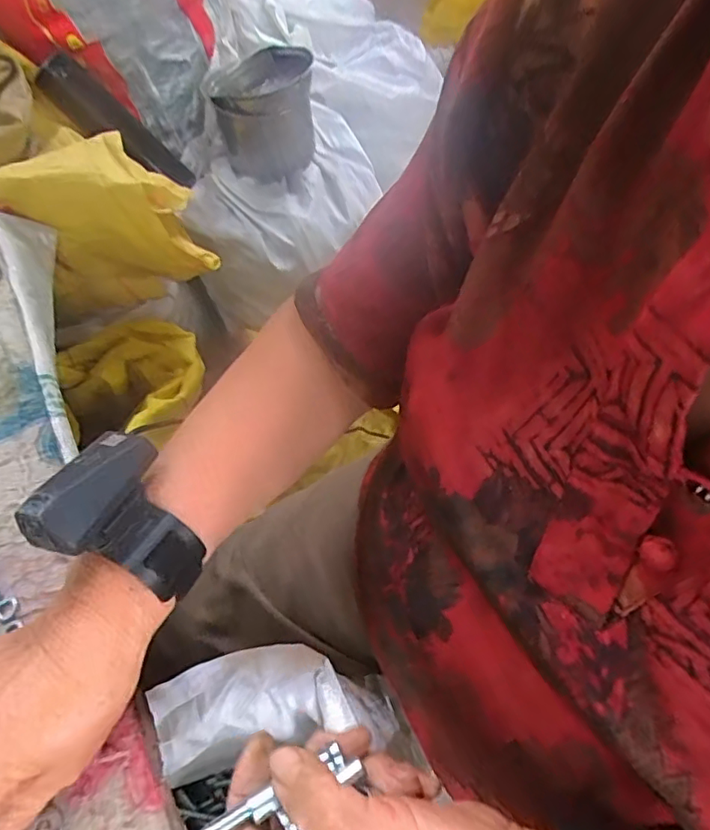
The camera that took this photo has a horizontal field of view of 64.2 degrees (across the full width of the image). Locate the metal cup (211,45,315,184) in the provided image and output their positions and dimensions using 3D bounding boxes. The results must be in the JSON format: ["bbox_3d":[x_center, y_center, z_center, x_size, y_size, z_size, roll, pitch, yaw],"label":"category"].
[{"bbox_3d":[-0.127,-0.434,0.814,0.135,0.127,0.141,-6,55,-1],"label":"metal cup"}]

